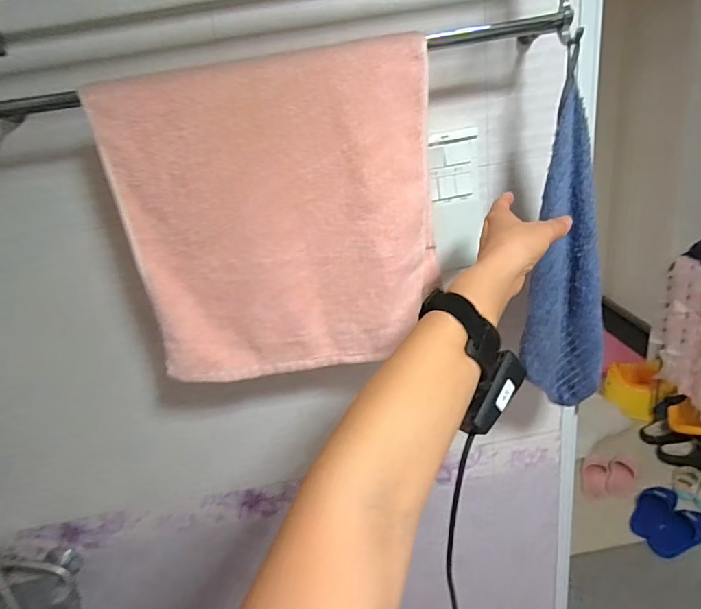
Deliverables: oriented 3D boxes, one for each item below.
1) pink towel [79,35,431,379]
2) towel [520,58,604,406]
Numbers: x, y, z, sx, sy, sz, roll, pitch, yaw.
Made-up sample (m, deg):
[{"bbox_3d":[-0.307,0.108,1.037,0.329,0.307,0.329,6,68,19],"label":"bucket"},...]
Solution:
[{"bbox_3d":[-0.068,-0.078,0.505,0.324,0.323,0.055,-11,24,-5],"label":"pink towel"},{"bbox_3d":[0.238,-0.044,0.527,0.098,0.390,0.042,-18,23,-23],"label":"towel"}]

